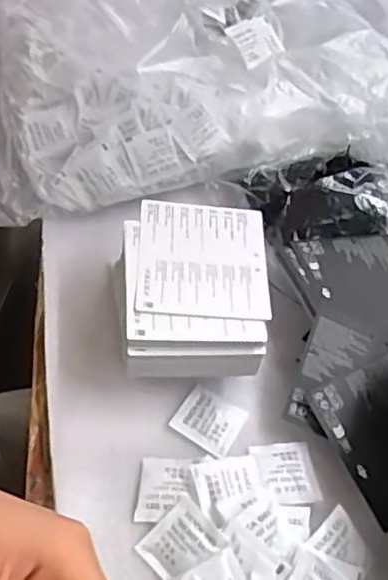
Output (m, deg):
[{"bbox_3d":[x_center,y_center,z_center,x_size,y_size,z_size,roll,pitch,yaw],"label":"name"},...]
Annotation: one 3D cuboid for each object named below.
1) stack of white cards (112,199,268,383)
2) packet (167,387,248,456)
[{"bbox_3d":[-0.003,0.005,0.462,0.106,0.060,0.129,1,51,-9],"label":"stack of white cards"},{"bbox_3d":[0.010,0.088,0.437,0.042,0.004,0.039,25,54,15],"label":"packet"}]

